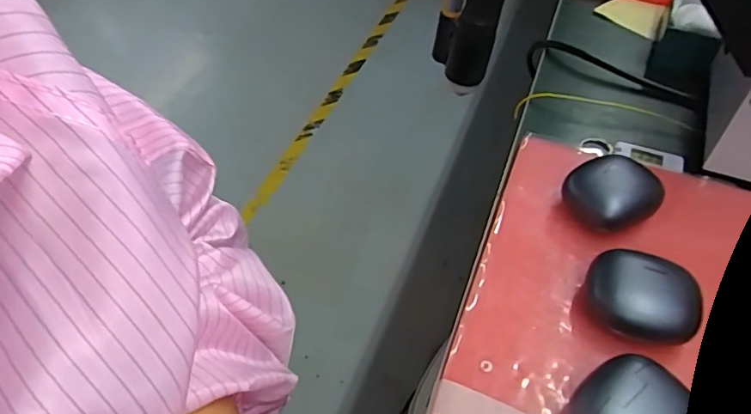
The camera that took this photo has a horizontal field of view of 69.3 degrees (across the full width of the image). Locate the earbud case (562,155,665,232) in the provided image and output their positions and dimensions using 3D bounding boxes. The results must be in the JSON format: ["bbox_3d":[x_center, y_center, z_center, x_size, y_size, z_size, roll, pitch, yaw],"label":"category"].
[{"bbox_3d":[0.150,-0.006,0.343,0.046,0.031,0.046,-21,52,-19],"label":"earbud case"}]

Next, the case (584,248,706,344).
[{"bbox_3d":[0.142,0.051,0.292,0.057,0.025,0.044,14,49,12],"label":"case"}]

